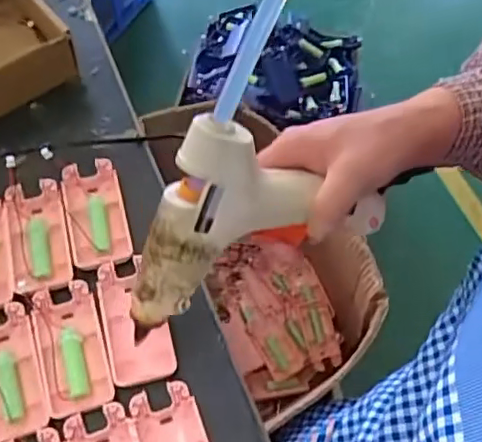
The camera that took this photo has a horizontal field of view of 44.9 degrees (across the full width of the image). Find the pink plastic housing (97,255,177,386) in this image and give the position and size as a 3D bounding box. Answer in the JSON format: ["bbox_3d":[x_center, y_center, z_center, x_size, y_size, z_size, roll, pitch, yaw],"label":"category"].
[{"bbox_3d":[-0.077,0.072,0.426,0.044,0.011,0.092,-13,64,-8],"label":"pink plastic housing"}]

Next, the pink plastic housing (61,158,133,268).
[{"bbox_3d":[-0.115,-0.007,0.463,0.045,0.018,0.091,-14,64,-8],"label":"pink plastic housing"}]

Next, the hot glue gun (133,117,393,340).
[{"bbox_3d":[-0.012,-0.011,0.363,0.166,0.116,0.040,-27,36,2],"label":"hot glue gun"}]

